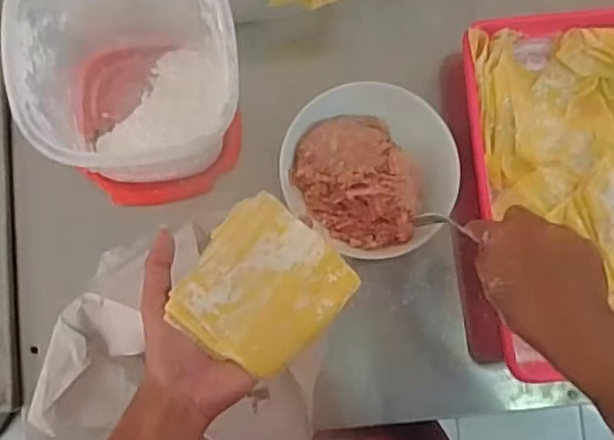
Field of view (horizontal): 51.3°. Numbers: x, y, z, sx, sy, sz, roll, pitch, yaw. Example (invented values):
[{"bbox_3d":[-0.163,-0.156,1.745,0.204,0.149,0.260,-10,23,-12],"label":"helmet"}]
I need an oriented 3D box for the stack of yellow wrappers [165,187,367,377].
[{"bbox_3d":[-0.035,0.052,0.502,0.114,0.020,0.125,37,66,7],"label":"stack of yellow wrappers"}]

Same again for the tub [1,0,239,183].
[{"bbox_3d":[-0.147,-0.129,0.559,0.161,0.187,0.172,1,82,-5],"label":"tub"}]

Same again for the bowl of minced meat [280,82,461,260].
[{"bbox_3d":[0.061,-0.049,0.636,0.169,0.054,0.156,1,82,-5],"label":"bowl of minced meat"}]

